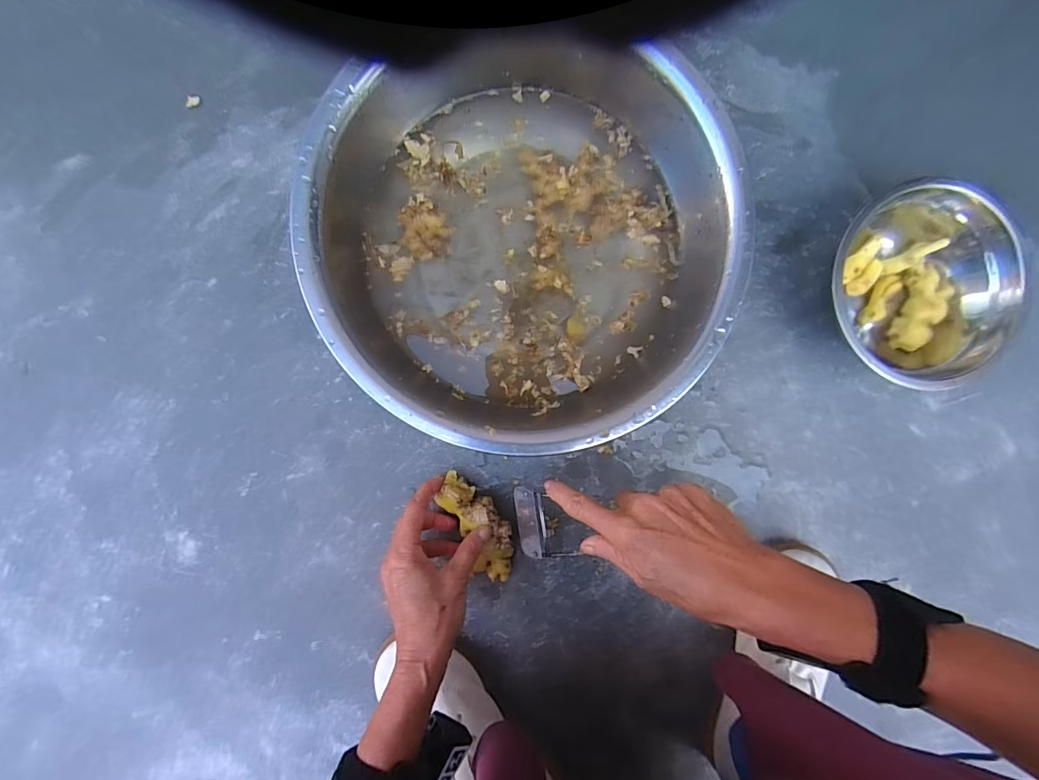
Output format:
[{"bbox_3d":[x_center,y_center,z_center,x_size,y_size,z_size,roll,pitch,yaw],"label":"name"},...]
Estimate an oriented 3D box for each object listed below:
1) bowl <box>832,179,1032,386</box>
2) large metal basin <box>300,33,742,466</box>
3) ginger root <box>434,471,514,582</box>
[{"bbox_3d":[0.352,-0.085,0.399,0.166,0.060,0.181,0,92,-3],"label":"bowl"},{"bbox_3d":[0.004,-0.105,0.358,0.306,0.098,0.284,0,92,-3],"label":"large metal basin"},{"bbox_3d":[-0.035,0.123,0.394,0.044,0.020,0.108,-30,96,-2],"label":"ginger root"}]

